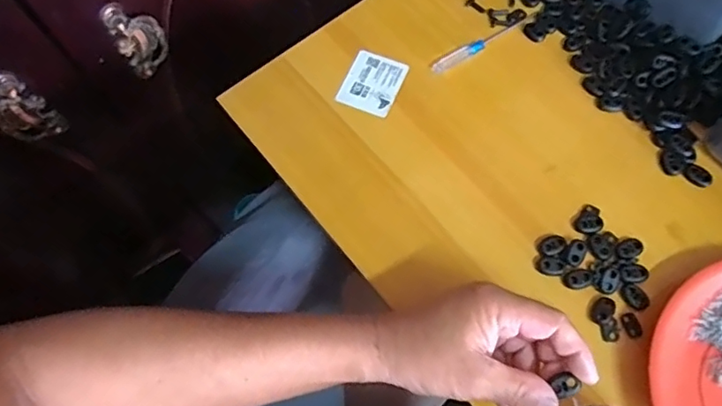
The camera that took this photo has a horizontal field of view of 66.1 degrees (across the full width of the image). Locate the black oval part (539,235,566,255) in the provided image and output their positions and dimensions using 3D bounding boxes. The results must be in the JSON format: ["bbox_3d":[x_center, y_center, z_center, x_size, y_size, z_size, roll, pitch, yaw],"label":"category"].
[{"bbox_3d":[0.150,0.034,0.436,0.020,0.006,0.015,-31,71,-11],"label":"black oval part"}]

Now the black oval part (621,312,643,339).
[{"bbox_3d":[0.201,0.091,0.412,0.012,0.004,0.019,-21,70,-7],"label":"black oval part"}]

